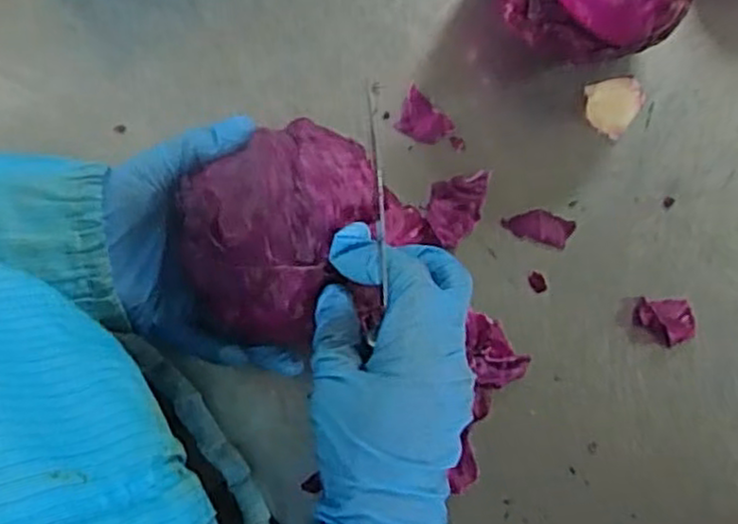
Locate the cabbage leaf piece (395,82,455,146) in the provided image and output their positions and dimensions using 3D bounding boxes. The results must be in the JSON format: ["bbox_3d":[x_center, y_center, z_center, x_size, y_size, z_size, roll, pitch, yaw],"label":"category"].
[{"bbox_3d":[0.036,-0.091,0.465,0.036,0.004,0.029,31,81,6],"label":"cabbage leaf piece"}]

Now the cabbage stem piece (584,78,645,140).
[{"bbox_3d":[0.155,-0.102,0.464,0.034,0.008,0.039,39,82,7],"label":"cabbage stem piece"}]

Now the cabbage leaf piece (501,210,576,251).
[{"bbox_3d":[0.106,-0.022,0.452,0.043,0.004,0.019,16,79,3],"label":"cabbage leaf piece"}]

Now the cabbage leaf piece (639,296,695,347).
[{"bbox_3d":[0.180,0.036,0.439,0.029,0.012,0.028,3,79,1],"label":"cabbage leaf piece"}]

